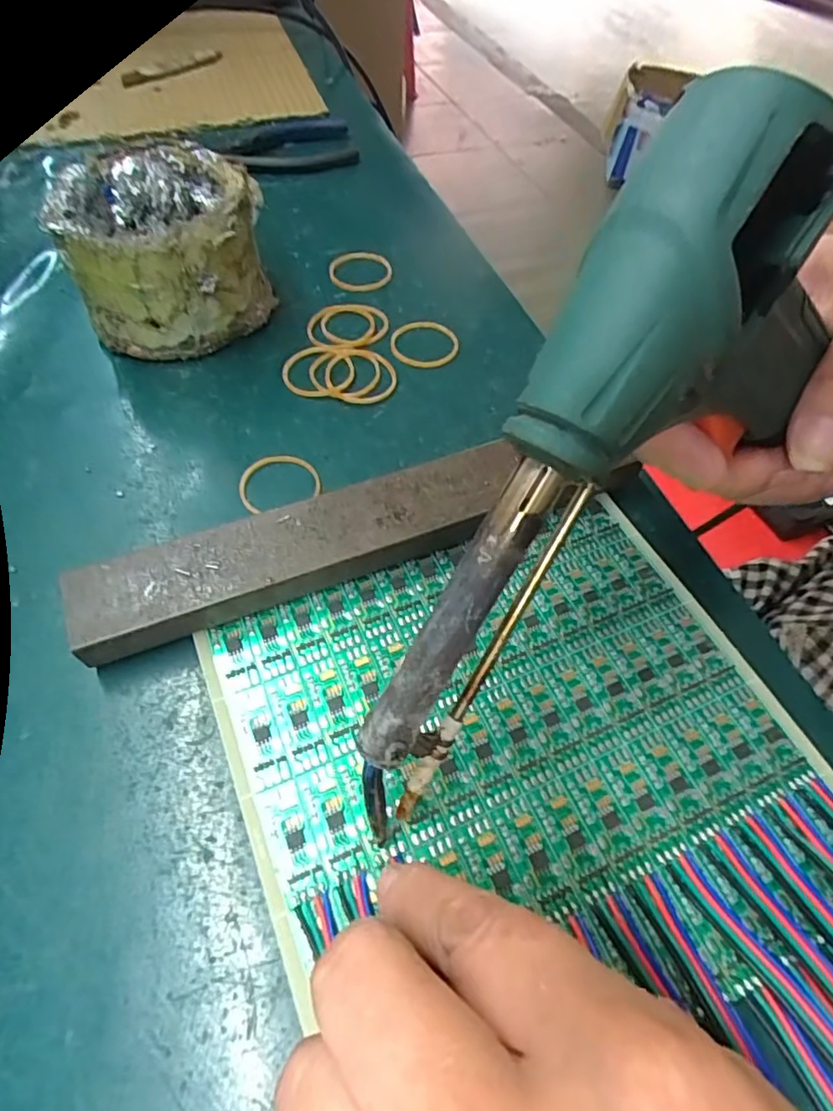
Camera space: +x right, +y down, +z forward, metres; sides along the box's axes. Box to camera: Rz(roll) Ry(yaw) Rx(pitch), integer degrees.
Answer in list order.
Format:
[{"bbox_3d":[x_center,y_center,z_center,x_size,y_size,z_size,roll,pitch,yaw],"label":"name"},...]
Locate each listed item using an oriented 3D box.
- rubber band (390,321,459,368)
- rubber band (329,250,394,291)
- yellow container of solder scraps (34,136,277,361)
[{"bbox_3d":[0.004,-0.104,0.291,0.033,0.004,0.032,0,56,0],"label":"rubber band"},{"bbox_3d":[-0.030,-0.154,0.323,0.033,0.004,0.036,0,56,0],"label":"rubber band"},{"bbox_3d":[-0.111,-0.140,0.276,0.080,0.067,0.078,-6,57,-4],"label":"yellow container of solder scraps"}]

